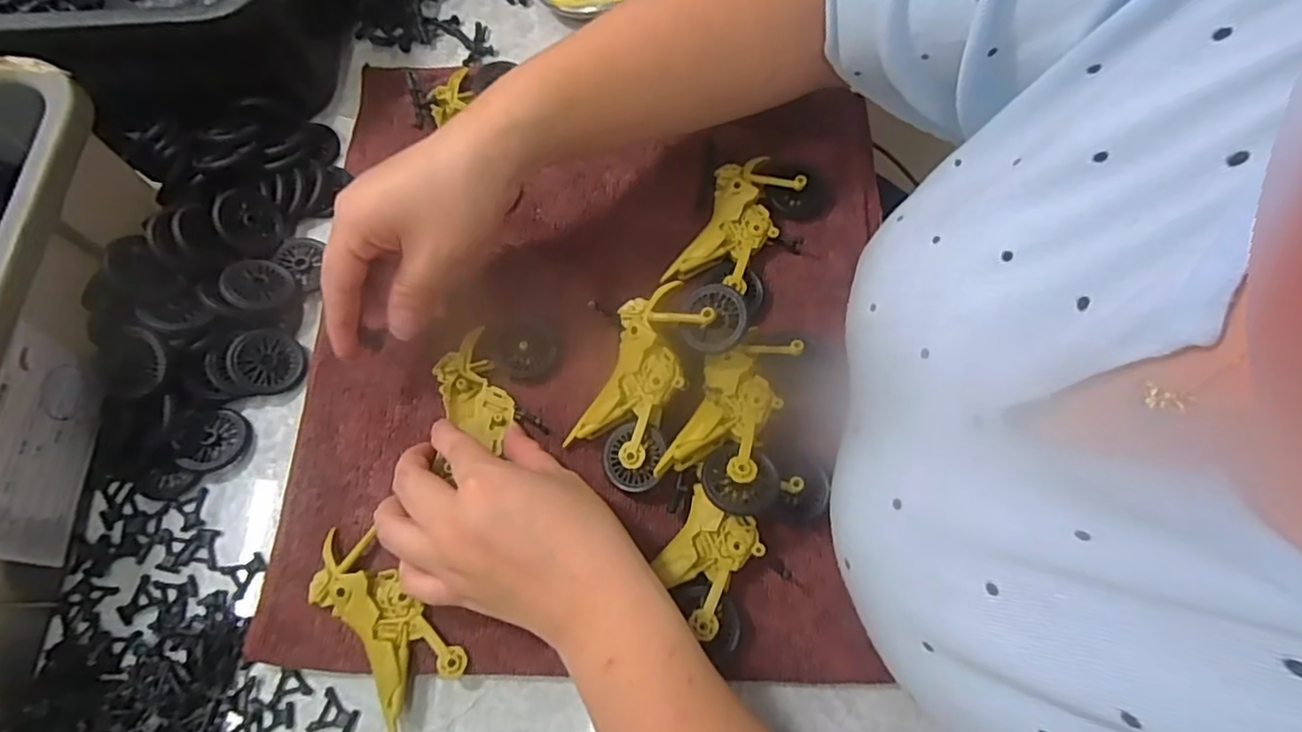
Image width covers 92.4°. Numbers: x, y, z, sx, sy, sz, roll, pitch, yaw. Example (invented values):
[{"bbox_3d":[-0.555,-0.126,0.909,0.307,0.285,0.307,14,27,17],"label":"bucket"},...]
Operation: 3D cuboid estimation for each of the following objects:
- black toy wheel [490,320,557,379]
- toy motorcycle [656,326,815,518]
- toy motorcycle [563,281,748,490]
[{"bbox_3d":[-0.074,-0.009,0.366,0.035,0.007,0.033,0,70,1],"label":"black toy wheel"},{"bbox_3d":[0.049,0.021,0.327,0.055,0.024,0.106,22,72,8],"label":"toy motorcycle"},{"bbox_3d":[-0.003,0.002,0.336,0.069,0.024,0.116,29,90,10],"label":"toy motorcycle"}]

